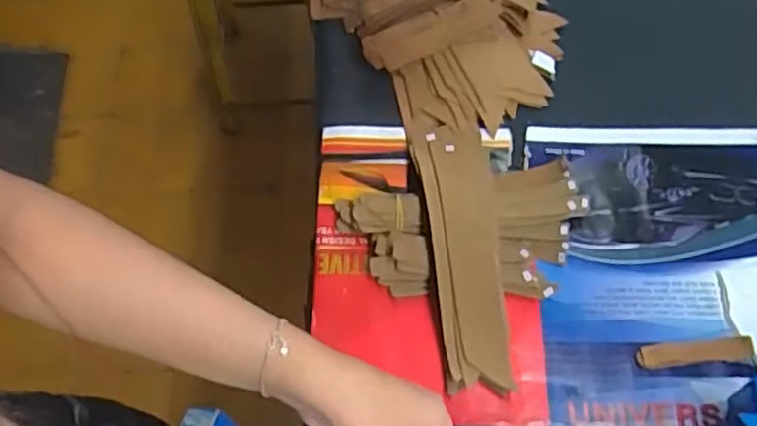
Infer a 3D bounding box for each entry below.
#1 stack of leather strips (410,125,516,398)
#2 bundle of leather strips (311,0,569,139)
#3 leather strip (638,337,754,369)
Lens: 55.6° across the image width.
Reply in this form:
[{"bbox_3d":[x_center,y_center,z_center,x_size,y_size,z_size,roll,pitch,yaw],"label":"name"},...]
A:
[{"bbox_3d":[0.077,0.032,0.649,0.068,0.023,0.254,-5,64,-1],"label":"stack of leather strips"},{"bbox_3d":[0.066,-0.213,0.740,0.197,0.066,0.263,-32,67,-13],"label":"bundle of leather strips"},{"bbox_3d":[0.271,0.120,0.615,0.095,0.009,0.021,-3,64,0],"label":"leather strip"}]

